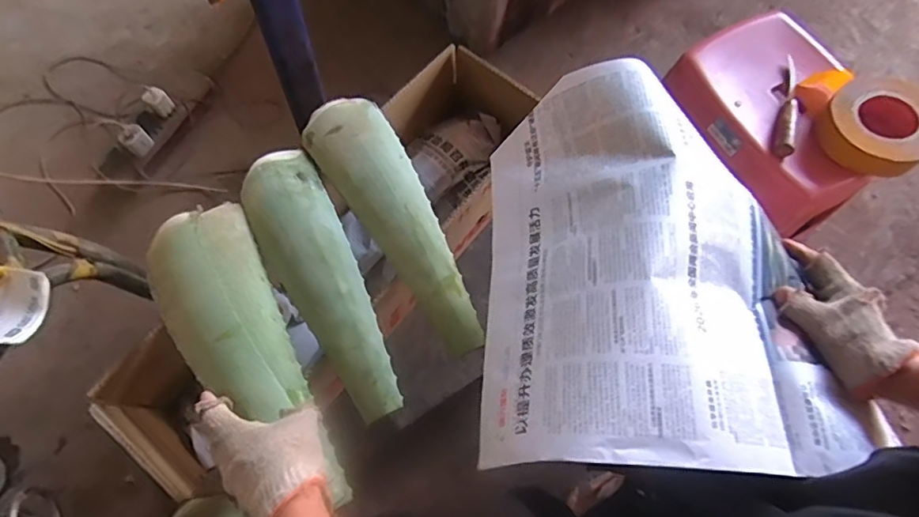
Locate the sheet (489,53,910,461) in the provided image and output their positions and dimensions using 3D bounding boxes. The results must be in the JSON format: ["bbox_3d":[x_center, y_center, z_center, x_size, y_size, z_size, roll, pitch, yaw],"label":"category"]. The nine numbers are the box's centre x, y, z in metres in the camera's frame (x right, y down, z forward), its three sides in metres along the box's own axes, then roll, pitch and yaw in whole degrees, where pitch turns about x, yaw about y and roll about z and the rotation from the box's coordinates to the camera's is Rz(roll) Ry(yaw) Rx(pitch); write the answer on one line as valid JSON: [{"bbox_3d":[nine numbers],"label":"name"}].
[{"bbox_3d":[0.174,-0.005,0.499,0.283,0.105,0.370,4,69,0],"label":"sheet"}]

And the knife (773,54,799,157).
[{"bbox_3d":[0.475,-0.223,0.778,0.021,0.023,0.187,20,69,6],"label":"knife"}]

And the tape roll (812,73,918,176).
[{"bbox_3d":[0.579,-0.183,0.749,0.152,0.052,0.141,1,69,-2],"label":"tape roll"}]

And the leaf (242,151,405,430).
[{"bbox_3d":[-0.151,0.019,0.579,0.090,0.026,0.325,-24,71,-11],"label":"leaf"}]

